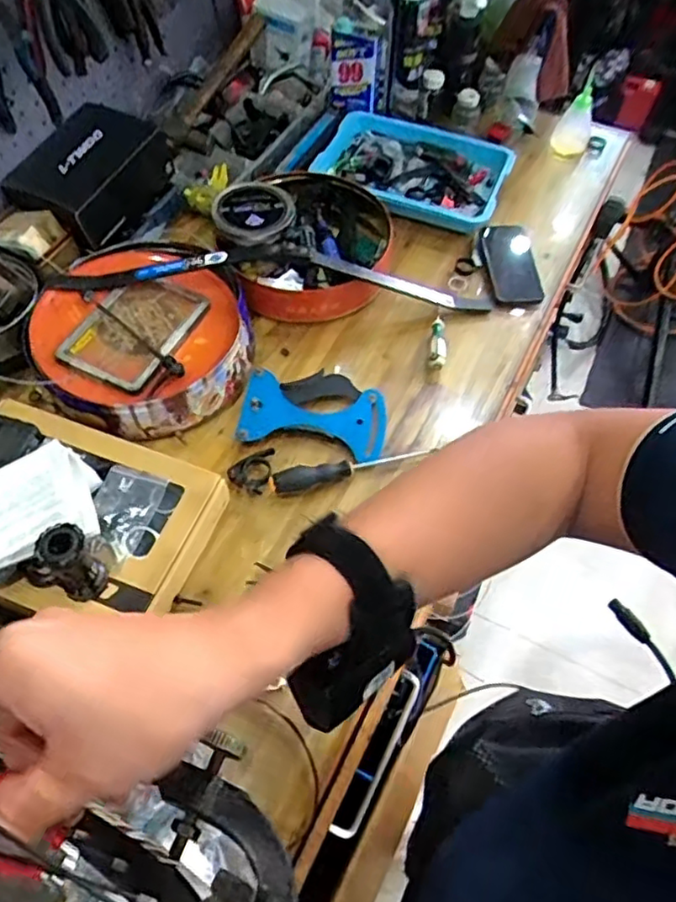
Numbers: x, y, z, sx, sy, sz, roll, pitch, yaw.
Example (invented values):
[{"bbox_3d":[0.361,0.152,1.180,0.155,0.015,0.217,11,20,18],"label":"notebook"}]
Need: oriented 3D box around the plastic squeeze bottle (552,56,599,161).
[{"bbox_3d":[0.489,-0.684,1.277,0.072,0.168,0.057,24,29,13],"label":"plastic squeeze bottle"}]

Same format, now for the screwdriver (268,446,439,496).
[{"bbox_3d":[0.024,0.016,0.814,0.226,0.032,0.029,-17,60,-11],"label":"screwdriver"}]

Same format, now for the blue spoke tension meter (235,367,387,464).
[{"bbox_3d":[-0.031,-0.054,0.855,0.190,0.033,0.118,7,58,4],"label":"blue spoke tension meter"}]

